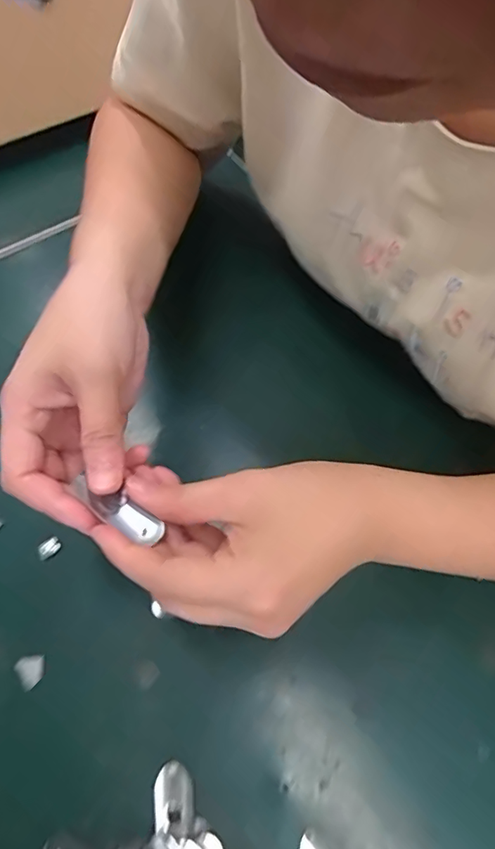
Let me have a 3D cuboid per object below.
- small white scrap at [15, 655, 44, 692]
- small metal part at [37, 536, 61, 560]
[{"bbox_3d":[-0.128,0.145,0.291,0.016,0.004,0.017,-1,63,2],"label":"small white scrap"},{"bbox_3d":[-0.129,0.080,0.319,0.014,0.004,0.010,-33,67,-13],"label":"small metal part"}]

